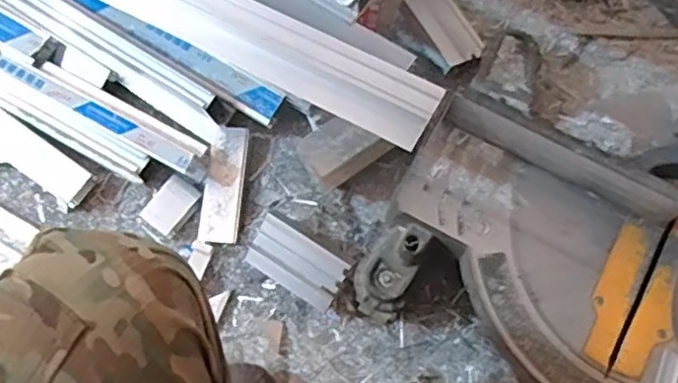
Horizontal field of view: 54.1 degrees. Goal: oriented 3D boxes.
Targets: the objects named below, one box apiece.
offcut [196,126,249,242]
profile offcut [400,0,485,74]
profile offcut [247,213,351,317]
[{"bbox_3d":[-0.136,-0.007,0.786,0.044,0.018,0.138,6,73,2],"label":"offcut"},{"bbox_3d":[0.131,-0.201,0.827,0.068,0.040,0.114,-30,75,-9],"label":"profile offcut"},{"bbox_3d":[-0.043,0.074,0.730,0.109,0.032,0.068,34,116,13],"label":"profile offcut"}]

